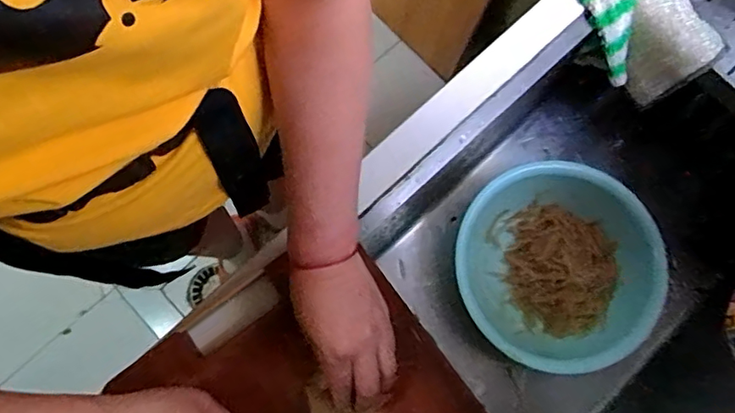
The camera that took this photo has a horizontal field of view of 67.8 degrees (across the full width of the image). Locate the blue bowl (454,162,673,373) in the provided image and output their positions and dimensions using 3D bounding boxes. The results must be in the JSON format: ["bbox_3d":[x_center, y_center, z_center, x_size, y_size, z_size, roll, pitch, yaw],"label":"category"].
[{"bbox_3d":[0.240,0.082,0.699,0.238,0.090,0.240,0,78,-1],"label":"blue bowl"}]

